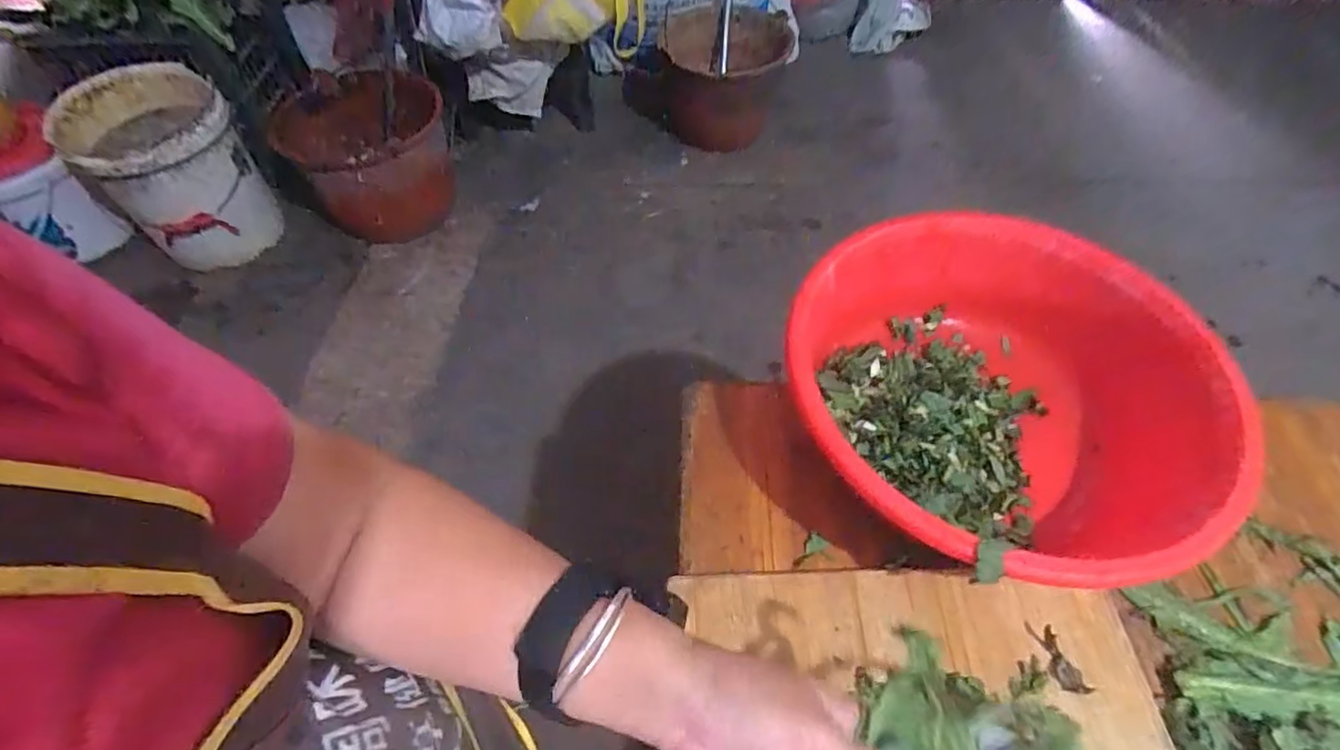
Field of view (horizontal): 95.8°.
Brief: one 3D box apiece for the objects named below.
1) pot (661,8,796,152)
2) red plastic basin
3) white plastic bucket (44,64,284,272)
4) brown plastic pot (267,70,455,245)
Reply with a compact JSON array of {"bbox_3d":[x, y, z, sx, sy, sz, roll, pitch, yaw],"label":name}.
[{"bbox_3d":[0.132,-0.727,1.470,0.299,0.251,0.346,4,56,3],"label":"pot"},{"bbox_3d":[0.230,0.017,0.449,0.268,0.109,0.277,0,56,0],"label":"red plastic basin"},{"bbox_3d":[-0.953,-0.397,1.174,0.256,0.280,0.281,0,56,0],"label":"white plastic bucket"},{"bbox_3d":[-0.645,-0.473,1.310,0.326,0.232,0.342,-16,57,-11],"label":"brown plastic pot"}]

